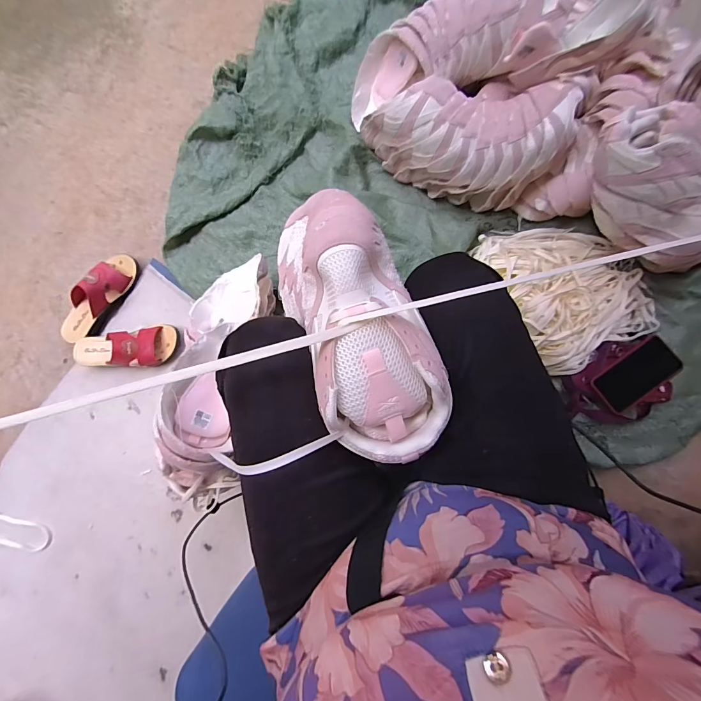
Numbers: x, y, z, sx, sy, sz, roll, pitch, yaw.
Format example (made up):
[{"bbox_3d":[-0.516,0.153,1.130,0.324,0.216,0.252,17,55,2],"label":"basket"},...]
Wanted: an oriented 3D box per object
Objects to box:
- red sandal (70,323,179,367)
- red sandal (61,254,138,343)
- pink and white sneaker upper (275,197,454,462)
[{"bbox_3d":[-0.491,-0.008,0.782,0.223,0.080,0.088,-2,88,0],"label":"red sandal"},{"bbox_3d":[-0.566,-0.118,0.806,0.076,0.076,0.227,36,88,2],"label":"red sandal"},{"bbox_3d":[0.004,-0.034,0.336,0.107,0.070,0.268,-21,81,3],"label":"pink and white sneaker upper"}]

